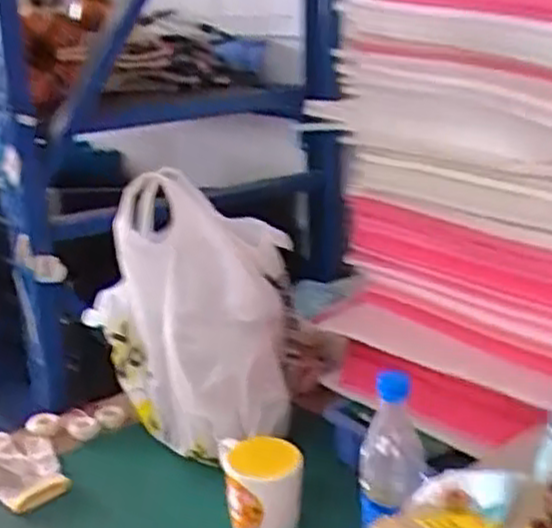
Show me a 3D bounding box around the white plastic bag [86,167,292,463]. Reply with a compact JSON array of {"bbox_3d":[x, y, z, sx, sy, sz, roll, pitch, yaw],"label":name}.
[{"bbox_3d":[-0.107,0.084,1.011,0.251,0.338,0.194,-5,20,-7],"label":"white plastic bag"}]

